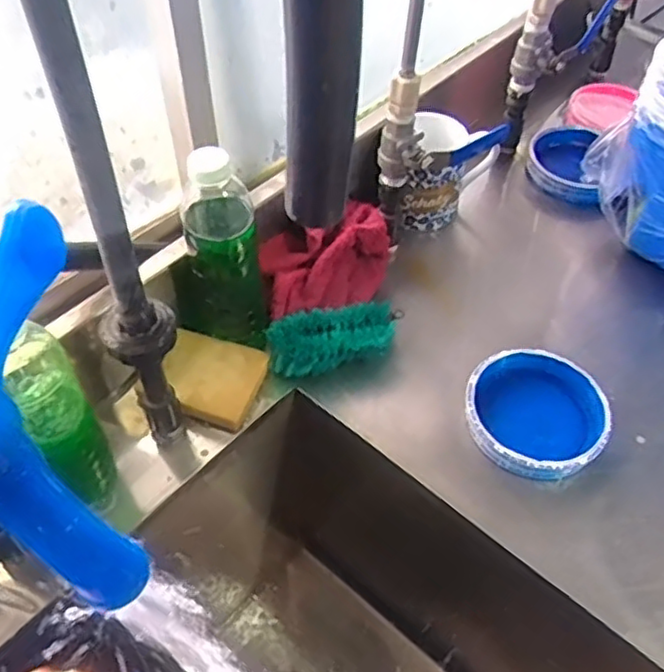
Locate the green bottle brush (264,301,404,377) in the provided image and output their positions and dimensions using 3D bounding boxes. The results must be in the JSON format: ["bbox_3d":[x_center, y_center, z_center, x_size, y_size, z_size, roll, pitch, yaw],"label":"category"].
[{"bbox_3d":[0.006,0.006,0.652,0.129,0.056,0.053,-17,52,-15],"label":"green bottle brush"}]

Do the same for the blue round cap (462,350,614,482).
[{"bbox_3d":[0.183,0.070,0.602,0.121,0.038,0.116,0,50,0],"label":"blue round cap"}]

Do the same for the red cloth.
[{"bbox_3d":[-0.007,-0.077,0.687,0.150,0.063,0.089,-28,55,-22],"label":"red cloth"}]

